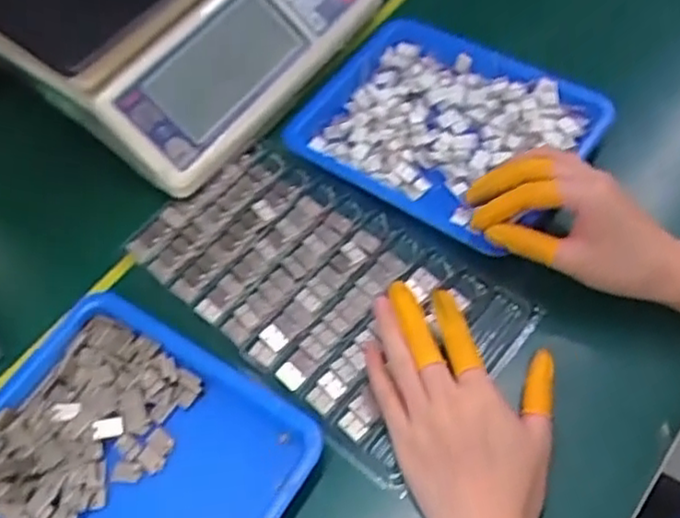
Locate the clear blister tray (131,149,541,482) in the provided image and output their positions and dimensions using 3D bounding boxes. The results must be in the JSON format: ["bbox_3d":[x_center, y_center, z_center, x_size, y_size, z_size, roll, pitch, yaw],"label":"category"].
[{"bbox_3d":[-0.016,0.016,0.508,0.272,0.023,0.155,37,69,22],"label":"clear blister tray"}]

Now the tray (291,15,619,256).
[{"bbox_3d":[0.080,-0.108,0.552,0.213,0.030,0.162,31,67,20],"label":"tray"}]

